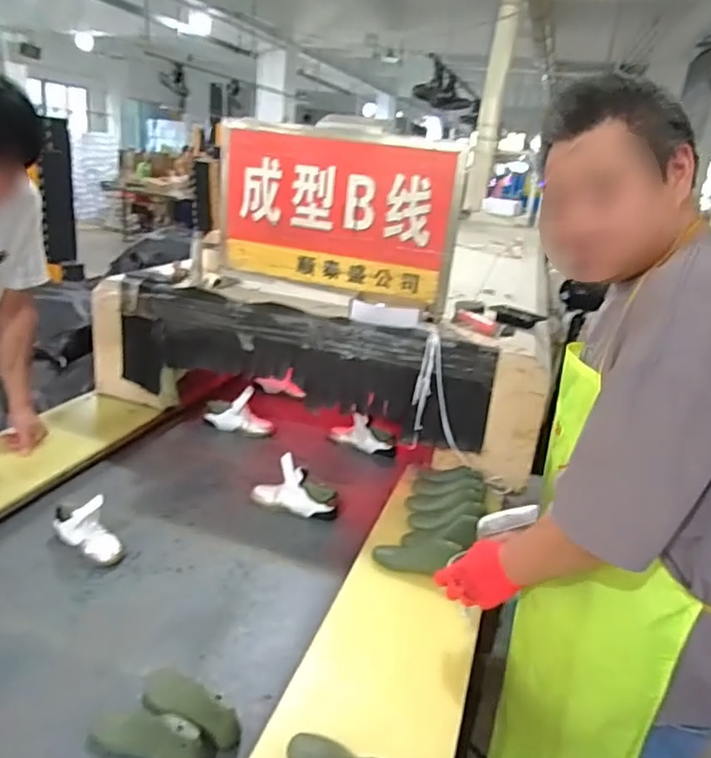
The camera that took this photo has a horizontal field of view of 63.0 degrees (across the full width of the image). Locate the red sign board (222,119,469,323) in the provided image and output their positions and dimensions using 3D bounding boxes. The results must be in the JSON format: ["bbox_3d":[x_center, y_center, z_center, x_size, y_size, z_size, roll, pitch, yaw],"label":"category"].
[{"bbox_3d":[-0.062,-0.452,1.612,0.686,0.421,0.044,12,22,13],"label":"red sign board"}]

